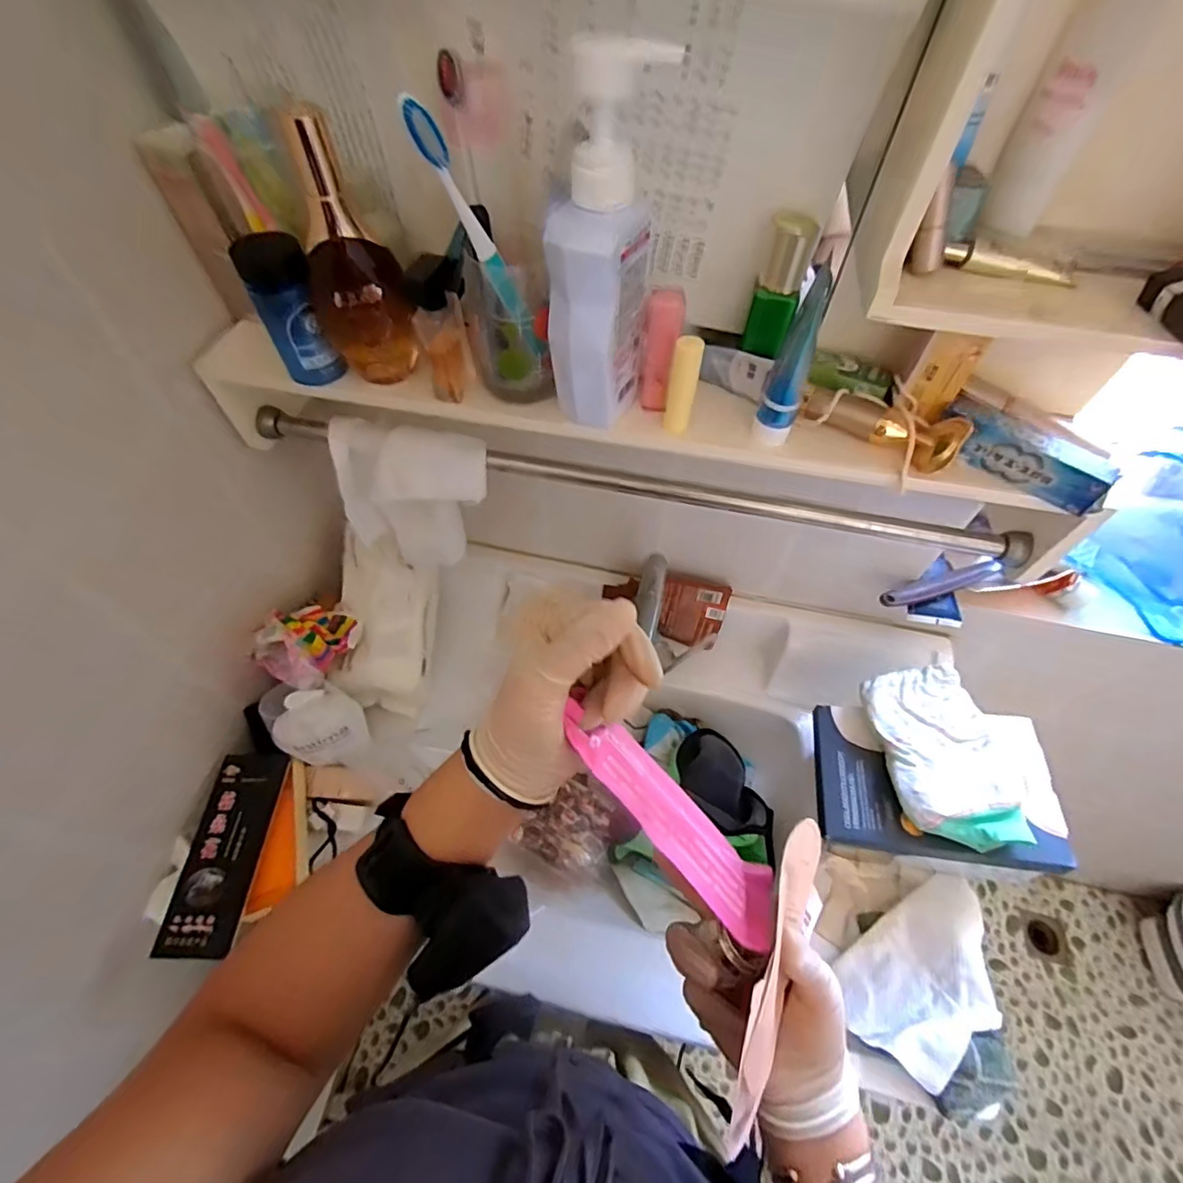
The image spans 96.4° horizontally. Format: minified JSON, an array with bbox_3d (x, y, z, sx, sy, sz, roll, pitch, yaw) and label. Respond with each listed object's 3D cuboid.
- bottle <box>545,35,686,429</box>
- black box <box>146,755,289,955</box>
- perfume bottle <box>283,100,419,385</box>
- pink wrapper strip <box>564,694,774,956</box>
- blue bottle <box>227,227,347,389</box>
[{"bbox_3d":[0.006,-0.195,0.325,0.062,0.194,0.040,0,55,-2],"label":"bottle"},{"bbox_3d":[-0.357,0.249,0.518,0.063,0.021,0.179,1,55,-1],"label":"black box"},{"bbox_3d":[-0.167,-0.227,0.375,0.056,0.169,0.035,17,56,10],"label":"perfume bottle"},{"bbox_3d":[0.041,0.119,0.276,0.151,0.014,0.035,47,63,-2],"label":"pink wrapper strip"},{"bbox_3d":[-0.227,-0.211,0.404,0.044,0.098,0.037,-25,59,-18],"label":"blue bottle"}]

